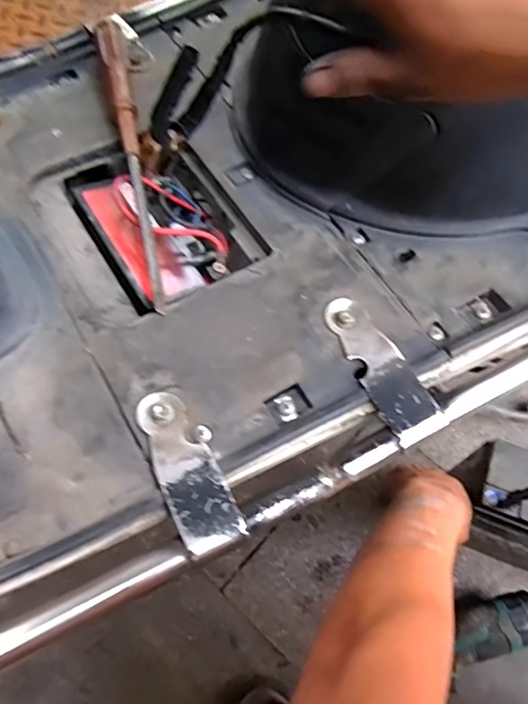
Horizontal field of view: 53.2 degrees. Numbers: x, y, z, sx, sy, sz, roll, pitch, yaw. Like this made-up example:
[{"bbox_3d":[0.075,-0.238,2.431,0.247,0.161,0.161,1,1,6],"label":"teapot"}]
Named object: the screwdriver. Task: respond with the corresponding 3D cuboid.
[{"bbox_3d":[-0.110,-0.165,0.431,0.020,0.028,0.297,-11,65,-6],"label":"screwdriver"}]

